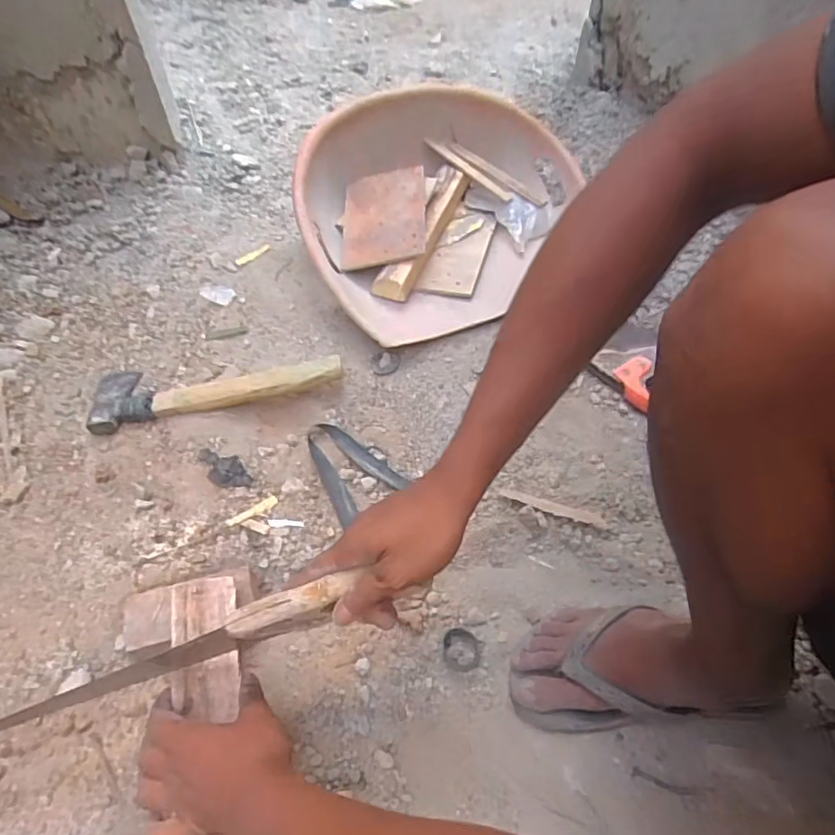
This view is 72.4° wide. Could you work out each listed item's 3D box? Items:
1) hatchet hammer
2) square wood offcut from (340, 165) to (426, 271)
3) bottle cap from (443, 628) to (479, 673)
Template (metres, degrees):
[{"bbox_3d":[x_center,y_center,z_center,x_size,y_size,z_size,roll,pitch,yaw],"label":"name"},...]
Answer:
[{"bbox_3d":[-0.261,-0.053,0.743,0.316,0.045,0.107,-11,55,-7],"label":"hatchet hammer"},{"bbox_3d":[-0.052,-0.308,0.870,0.127,0.015,0.199,-7,58,13],"label":"square wood offcut"},{"bbox_3d":[0.043,0.230,0.564,0.035,0.006,0.040,-1,54,0],"label":"bottle cap"}]

